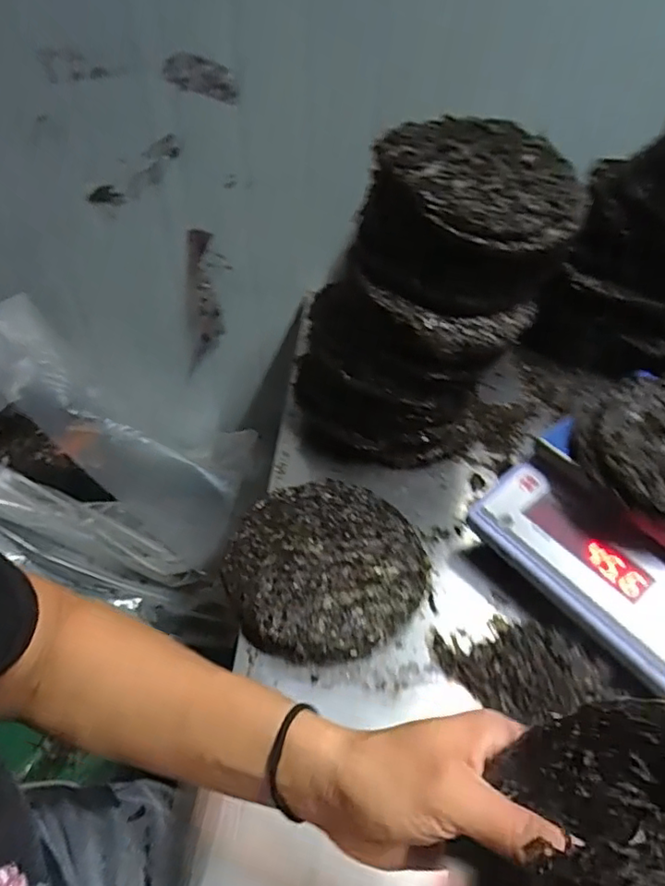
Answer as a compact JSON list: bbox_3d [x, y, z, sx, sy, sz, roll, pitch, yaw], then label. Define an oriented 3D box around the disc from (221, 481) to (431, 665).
[{"bbox_3d":[-0.008,0.125,0.578,0.203,0.030,0.199,1,43,-1],"label":"disc"}]

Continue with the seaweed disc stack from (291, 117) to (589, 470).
[{"bbox_3d":[0.110,-0.148,0.645,0.255,0.333,0.201,15,45,14],"label":"seaweed disc stack"}]

